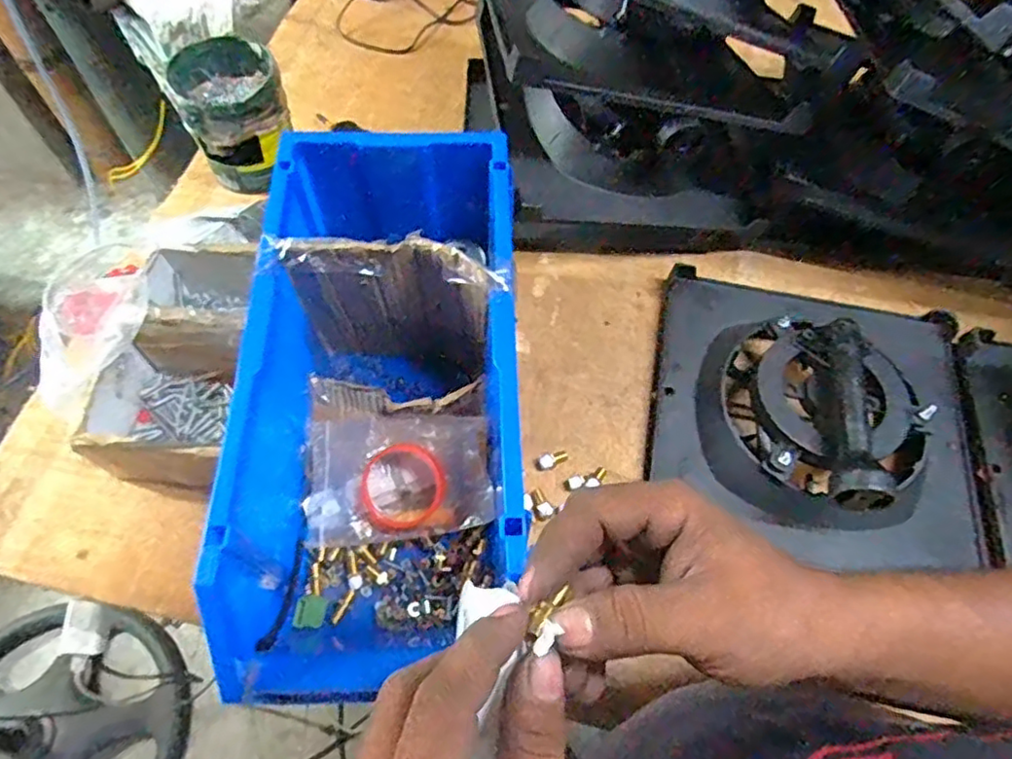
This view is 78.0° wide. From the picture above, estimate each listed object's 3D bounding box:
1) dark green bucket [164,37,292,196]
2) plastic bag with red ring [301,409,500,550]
[{"bbox_3d":[-0.304,-0.298,0.715,0.106,0.116,0.120,-23,65,-14],"label":"dark green bucket"},{"bbox_3d":[-0.104,0.079,0.538,0.137,0.031,0.115,-7,80,8],"label":"plastic bag with red ring"}]

